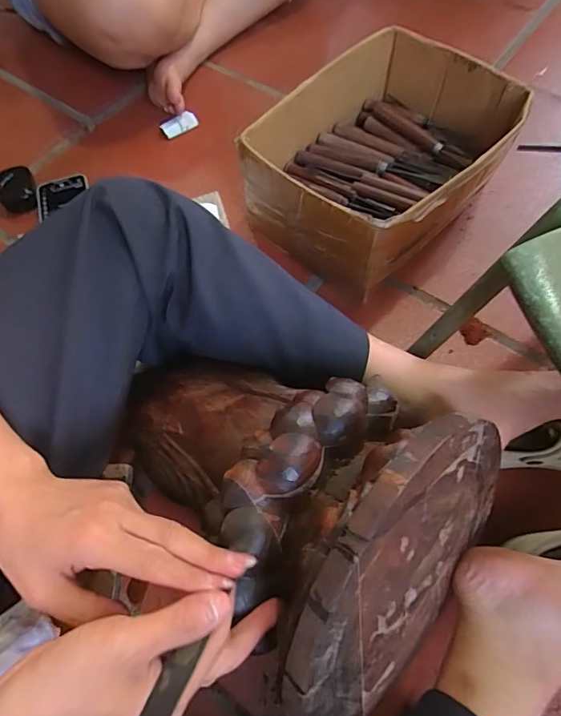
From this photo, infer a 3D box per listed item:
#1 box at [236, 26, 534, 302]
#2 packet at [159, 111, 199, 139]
[{"bbox_3d":[0.139,-0.263,0.626,0.251,0.151,0.325,38,70,18],"label":"box"},{"bbox_3d":[-0.176,-0.407,0.793,0.065,0.030,0.013,-29,28,-12],"label":"packet"}]

